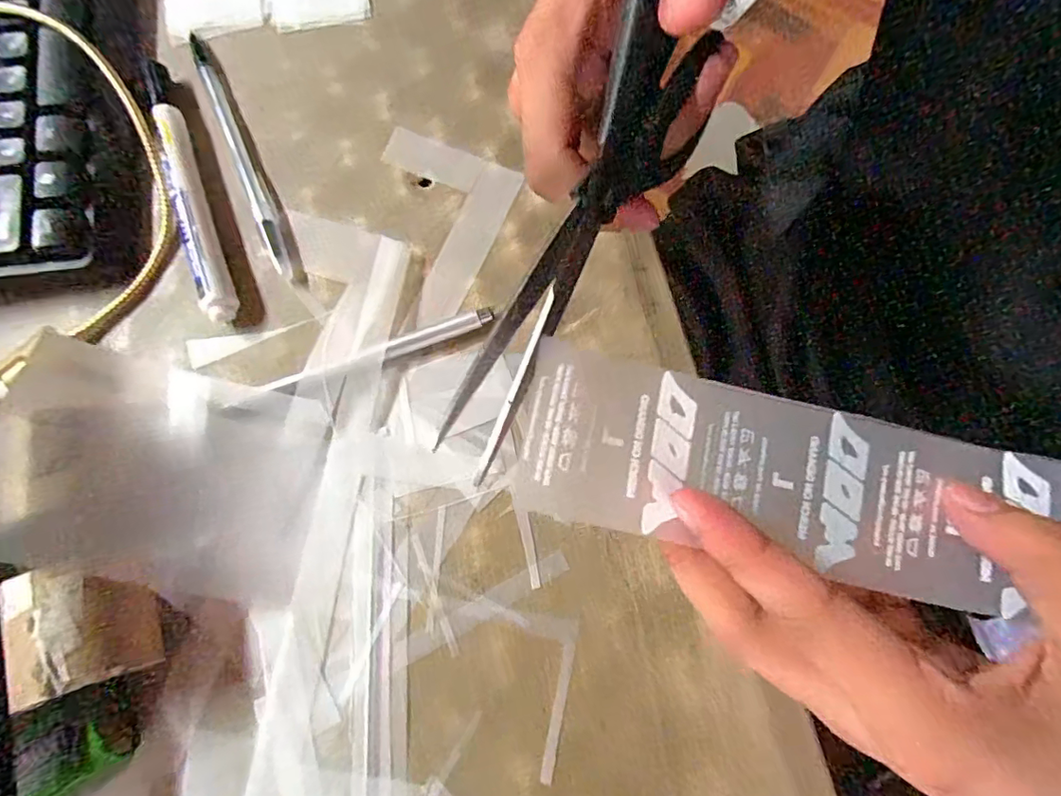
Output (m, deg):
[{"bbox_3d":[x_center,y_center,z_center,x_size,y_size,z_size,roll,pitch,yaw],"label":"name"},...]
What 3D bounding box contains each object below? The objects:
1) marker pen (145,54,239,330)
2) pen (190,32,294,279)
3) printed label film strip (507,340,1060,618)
[{"bbox_3d":[-0.163,-0.100,0.260,0.016,0.014,0.140,-21,78,-4],"label":"marker pen"},{"bbox_3d":[-0.145,-0.124,0.269,0.009,0.005,0.147,-24,78,-5],"label":"pen"},{"bbox_3d":[0.095,0.027,0.160,0.198,0.007,0.050,11,77,-3],"label":"printed label film strip"}]

